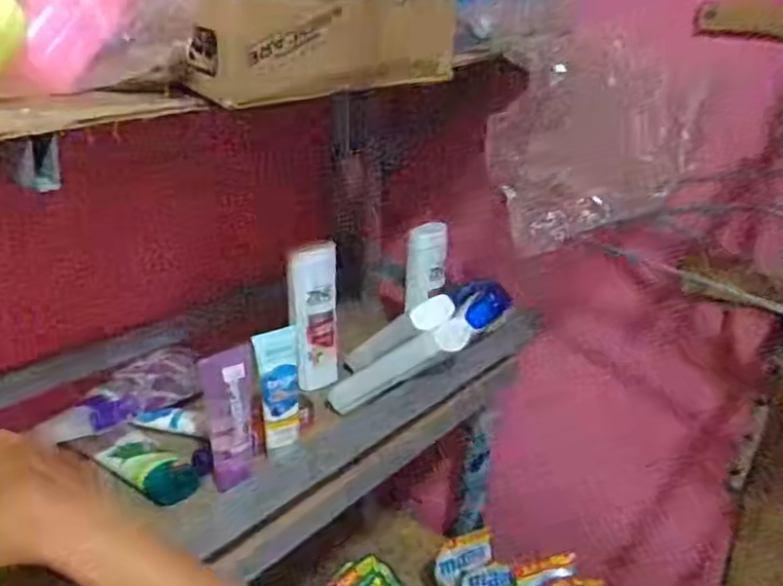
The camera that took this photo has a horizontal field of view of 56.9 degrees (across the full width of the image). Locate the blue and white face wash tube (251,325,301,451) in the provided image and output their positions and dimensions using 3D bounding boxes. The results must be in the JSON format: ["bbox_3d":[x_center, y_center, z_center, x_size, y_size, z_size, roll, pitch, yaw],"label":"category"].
[{"bbox_3d":[-0.106,0.090,0.674,0.037,0.117,0.027,0,21,-4],"label":"blue and white face wash tube"}]

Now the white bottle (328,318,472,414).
[{"bbox_3d":[0.005,0.075,0.746,0.169,0.029,0.045,-32,8,25],"label":"white bottle"}]

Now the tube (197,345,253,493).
[{"bbox_3d":[-0.144,0.111,0.642,0.042,0.140,0.041,-4,22,-14],"label":"tube"}]

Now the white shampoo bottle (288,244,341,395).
[{"bbox_3d":[-0.086,0.027,0.812,0.052,0.156,0.050,-2,21,-9],"label":"white shampoo bottle"}]

